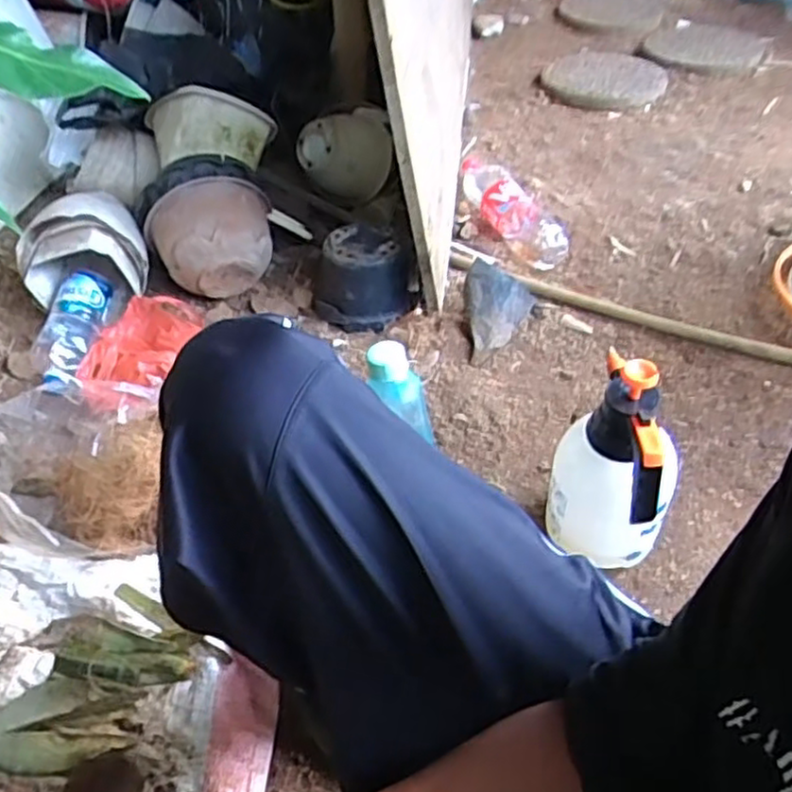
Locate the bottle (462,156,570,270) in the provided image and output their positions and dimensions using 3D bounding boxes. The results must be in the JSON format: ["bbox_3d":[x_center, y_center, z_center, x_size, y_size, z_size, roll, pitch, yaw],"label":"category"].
[{"bbox_3d":[0.228,-0.375,1.391,0.116,0.082,0.355,-24,48,-23],"label":"bottle"}]

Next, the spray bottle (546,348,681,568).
[{"bbox_3d":[0.241,0.084,0.778,0.104,0.301,0.133,-26,49,-25],"label":"spray bottle"}]

